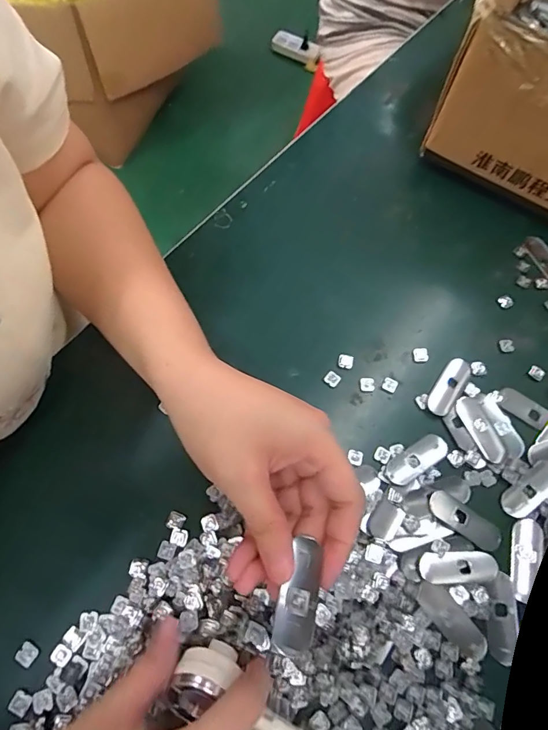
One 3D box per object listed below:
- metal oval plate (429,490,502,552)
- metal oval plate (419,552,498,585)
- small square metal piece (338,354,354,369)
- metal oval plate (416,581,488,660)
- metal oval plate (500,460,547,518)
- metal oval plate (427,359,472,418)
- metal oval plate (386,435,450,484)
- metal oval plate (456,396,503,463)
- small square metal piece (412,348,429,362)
[{"bbox_3d":[0.126,0.102,0.289,0.050,0.004,0.018,35,70,11],"label":"metal oval plate"},{"bbox_3d":[0.117,0.129,0.278,0.049,0.004,0.018,1,68,-3],"label":"metal oval plate"},{"bbox_3d":[0.054,-0.003,0.328,0.011,0.004,0.011,14,68,3],"label":"small square metal piece"},{"bbox_3d":[0.109,0.155,0.268,0.018,0.004,0.050,-41,75,-17],"label":"metal oval plate"},{"bbox_3d":[0.176,0.084,0.298,0.050,0.004,0.019,-33,73,-15],"label":"metal oval plate"},{"bbox_3d":[0.130,0.015,0.326,0.018,0.004,0.049,33,70,10],"label":"metal oval plate"},{"bbox_3d":[0.099,0.065,0.303,0.050,0.004,0.017,-29,72,-14],"label":"metal oval plate"},{"bbox_3d":[0.147,0.045,0.313,0.016,0.004,0.049,-18,70,-10],"label":"metal oval plate"},{"bbox_3d":[0.112,-0.008,0.334,0.012,0.004,0.011,-12,69,-8],"label":"small square metal piece"}]

